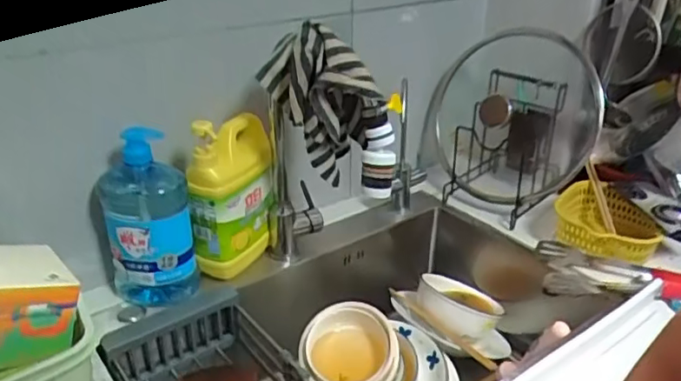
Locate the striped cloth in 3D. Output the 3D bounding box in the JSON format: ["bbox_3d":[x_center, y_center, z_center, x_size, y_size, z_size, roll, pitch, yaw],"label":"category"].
[{"bbox_3d":[-0.032,-0.113,0.746,0.094,0.182,0.142,-16,31,-28],"label":"striped cloth"}]

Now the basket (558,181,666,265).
[{"bbox_3d":[0.431,0.058,0.954,0.150,0.084,0.180,12,29,23],"label":"basket"}]

